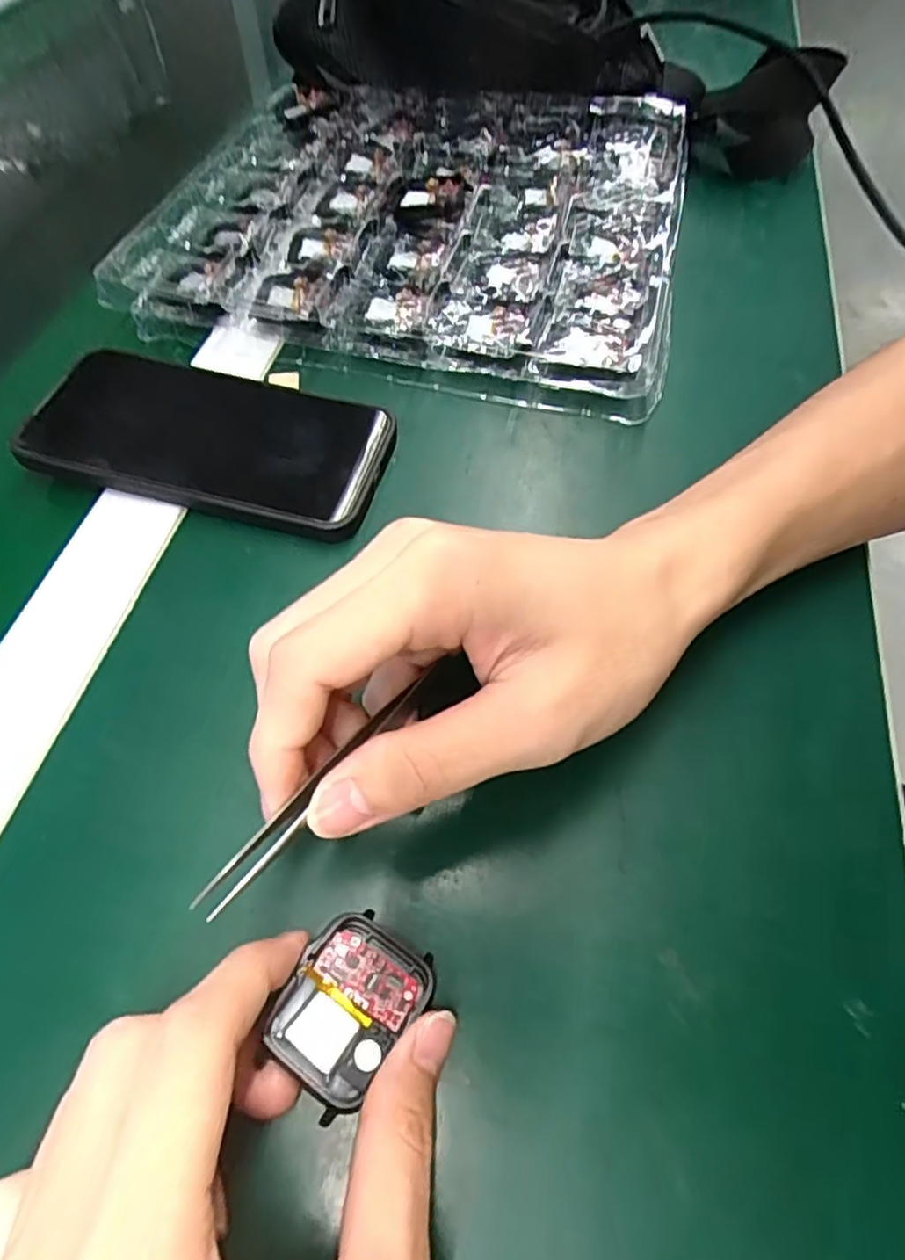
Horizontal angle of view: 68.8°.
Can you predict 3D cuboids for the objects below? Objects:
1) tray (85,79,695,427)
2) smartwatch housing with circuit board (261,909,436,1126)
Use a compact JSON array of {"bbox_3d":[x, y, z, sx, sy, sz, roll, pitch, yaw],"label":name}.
[{"bbox_3d":[-0.014,-0.252,0.399,0.300,0.032,0.271,12,59,4],"label":"tray"},{"bbox_3d":[-0.030,0.106,0.190,0.035,0.013,0.044,34,63,17],"label":"smartwatch housing with circuit board"}]

